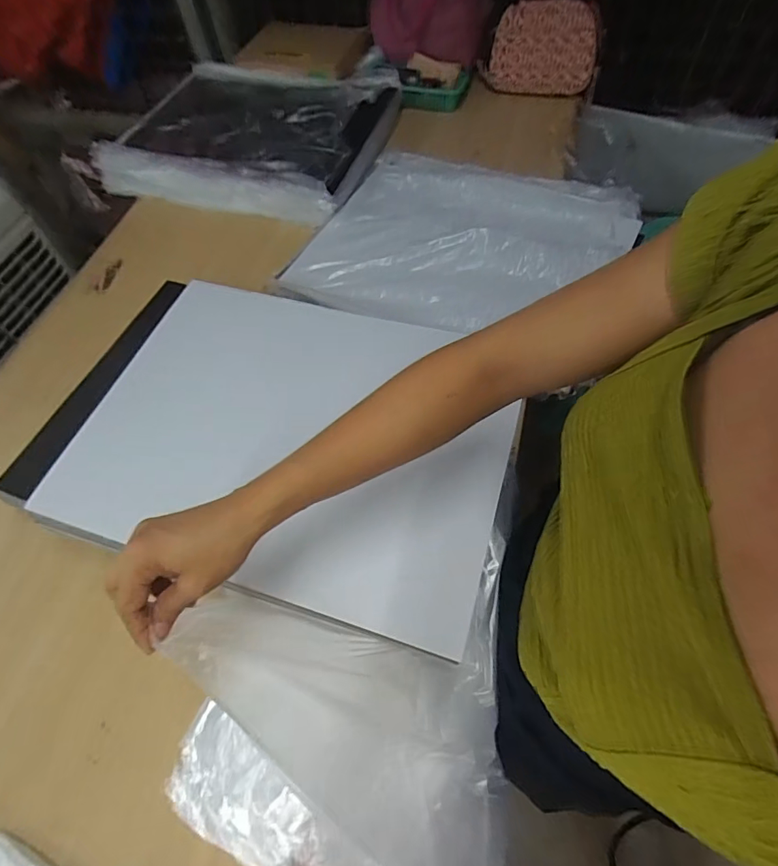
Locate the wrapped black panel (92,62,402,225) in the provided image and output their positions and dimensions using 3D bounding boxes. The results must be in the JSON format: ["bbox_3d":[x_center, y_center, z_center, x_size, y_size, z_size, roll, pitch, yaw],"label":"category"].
[{"bbox_3d":[-0.291,-0.667,1.022,0.548,0.053,0.487,12,62,10],"label":"wrapped black panel"}]

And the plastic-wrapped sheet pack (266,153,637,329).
[{"bbox_3d":[0.132,-0.339,0.831,0.522,0.031,0.423,15,63,12],"label":"plastic-wrapped sheet pack"}]

